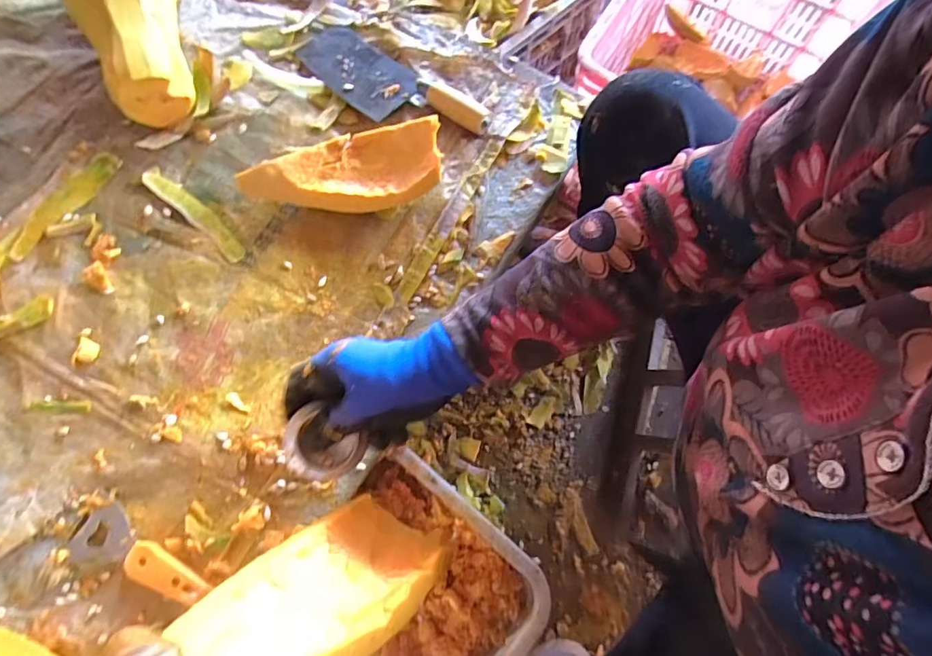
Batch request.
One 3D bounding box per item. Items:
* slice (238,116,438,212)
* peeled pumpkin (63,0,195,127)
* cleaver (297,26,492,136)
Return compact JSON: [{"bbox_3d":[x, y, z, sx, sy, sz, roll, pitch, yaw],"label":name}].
[{"bbox_3d":[-0.137,-0.175,0.551,0.217,0.051,0.093,-4,69,-2],"label":"slice"},{"bbox_3d":[-0.402,-0.363,0.590,0.106,0.085,0.259,-19,83,-8],"label":"peeled pumpkin"},{"bbox_3d":[-0.099,-0.300,0.612,0.265,0.029,0.085,37,73,13],"label":"cleaver"}]

